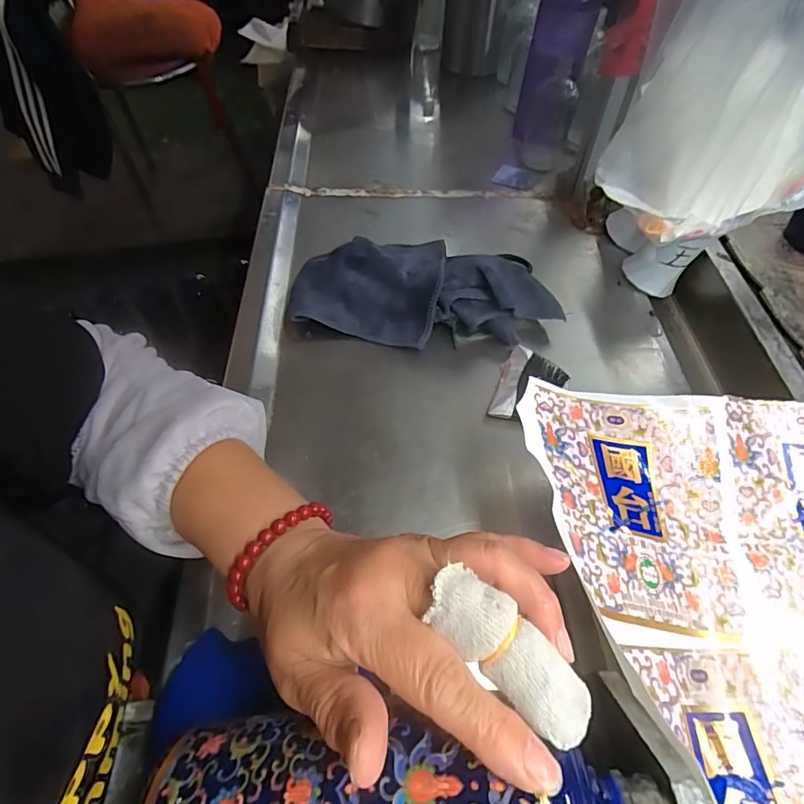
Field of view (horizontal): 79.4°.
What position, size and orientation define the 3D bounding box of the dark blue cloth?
[{"bbox_3d":[0.021,-0.111,0.471,0.259,0.057,0.116,4,55,3],"label":"dark blue cloth"}]

